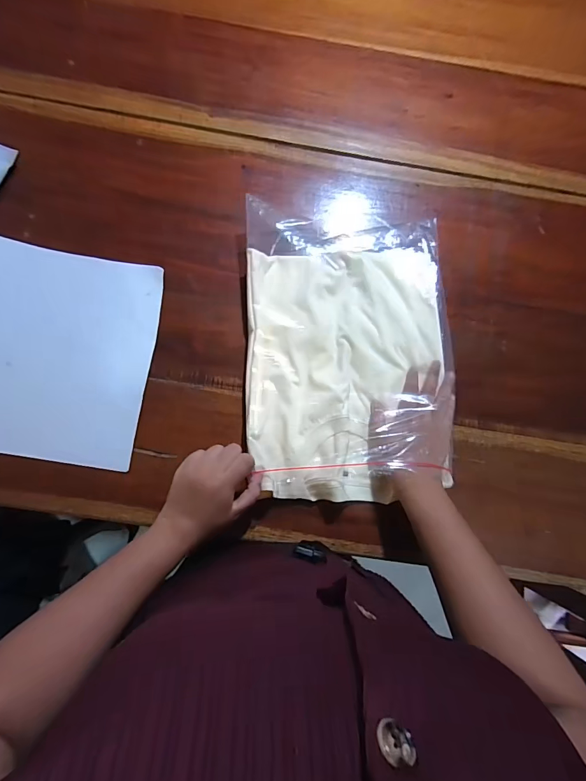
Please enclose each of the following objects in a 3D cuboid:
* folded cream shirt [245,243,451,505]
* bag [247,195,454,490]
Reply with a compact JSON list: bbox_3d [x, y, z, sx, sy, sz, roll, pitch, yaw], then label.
[{"bbox_3d":[0.073,-0.027,0.514,0.261,0.027,0.337,0,83,-3],"label":"folded cream shirt"},{"bbox_3d":[0.075,-0.065,0.518,0.267,0.032,0.371,0,83,-3],"label":"bag"}]

